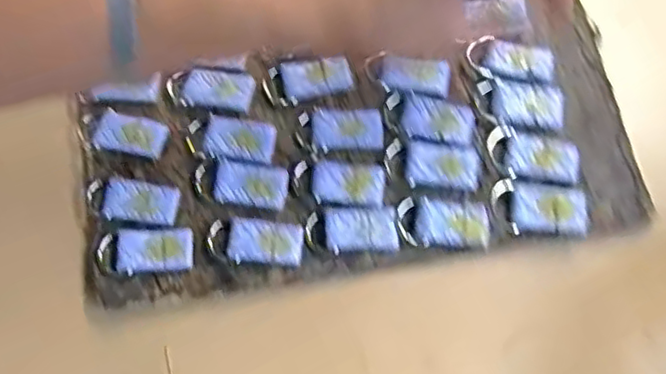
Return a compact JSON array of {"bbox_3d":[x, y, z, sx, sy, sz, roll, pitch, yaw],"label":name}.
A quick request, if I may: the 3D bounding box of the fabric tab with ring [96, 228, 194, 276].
[{"bbox_3d":[-0.096,0.032,0.324,0.046,0.008,0.023,-6,75,-1],"label":"fabric tab with ring"}]

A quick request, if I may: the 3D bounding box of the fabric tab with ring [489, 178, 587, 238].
[{"bbox_3d":[0.107,0.011,0.329,0.048,0.005,0.028,5,75,2],"label":"fabric tab with ring"}]

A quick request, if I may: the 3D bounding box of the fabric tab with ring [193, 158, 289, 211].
[{"bbox_3d":[-0.049,-0.002,0.336,0.048,0.004,0.023,9,75,3],"label":"fabric tab with ring"}]

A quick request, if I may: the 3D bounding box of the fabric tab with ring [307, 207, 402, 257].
[{"bbox_3d":[0.010,0.022,0.328,0.046,0.004,0.023,-4,75,0],"label":"fabric tab with ring"}]

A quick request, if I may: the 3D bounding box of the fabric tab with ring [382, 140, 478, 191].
[{"bbox_3d":[0.053,-0.012,0.335,0.048,0.004,0.025,5,75,2],"label":"fabric tab with ring"}]

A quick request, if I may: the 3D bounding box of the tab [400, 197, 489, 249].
[{"bbox_3d":[0.057,0.019,0.327,0.045,0.004,0.024,5,75,2],"label":"tab"}]

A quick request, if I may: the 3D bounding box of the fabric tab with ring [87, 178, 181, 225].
[{"bbox_3d":[-0.106,0.007,0.332,0.047,0.004,0.022,6,75,2],"label":"fabric tab with ring"}]

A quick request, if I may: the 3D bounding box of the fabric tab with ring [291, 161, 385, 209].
[{"bbox_3d":[0.003,-0.002,0.336,0.048,0.004,0.024,4,75,2],"label":"fabric tab with ring"}]

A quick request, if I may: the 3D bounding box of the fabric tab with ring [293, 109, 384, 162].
[{"bbox_3d":[0.004,-0.030,0.342,0.045,0.004,0.027,-3,75,0],"label":"fabric tab with ring"}]

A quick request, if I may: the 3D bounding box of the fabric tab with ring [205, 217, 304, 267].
[{"bbox_3d":[-0.040,0.028,0.327,0.048,0.005,0.023,6,75,2],"label":"fabric tab with ring"}]

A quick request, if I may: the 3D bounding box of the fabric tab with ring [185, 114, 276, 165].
[{"bbox_3d":[-0.056,-0.026,0.342,0.048,0.004,0.025,7,75,3],"label":"fabric tab with ring"}]

